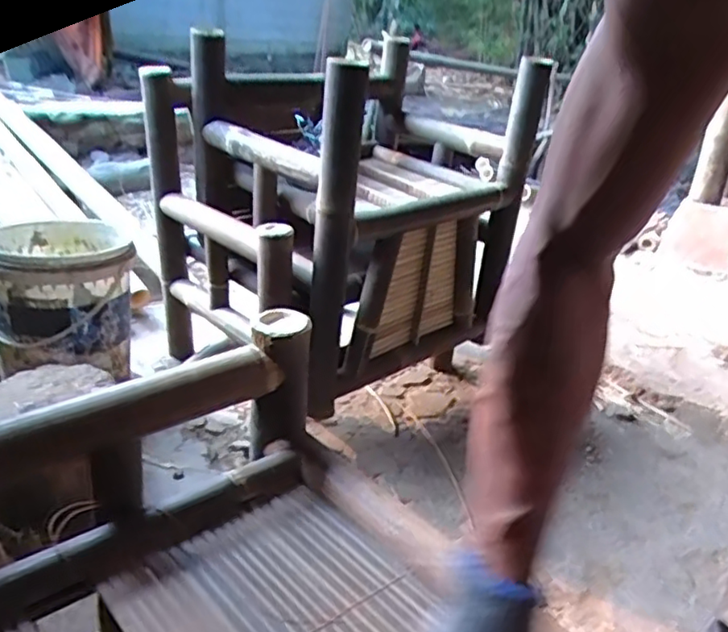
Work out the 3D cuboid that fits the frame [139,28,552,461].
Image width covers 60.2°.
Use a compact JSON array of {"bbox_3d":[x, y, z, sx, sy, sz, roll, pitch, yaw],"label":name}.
[{"bbox_3d":[-0.129,-0.308,1.640,0.734,0.704,0.831,-19,33,-41],"label":"frame"}]

